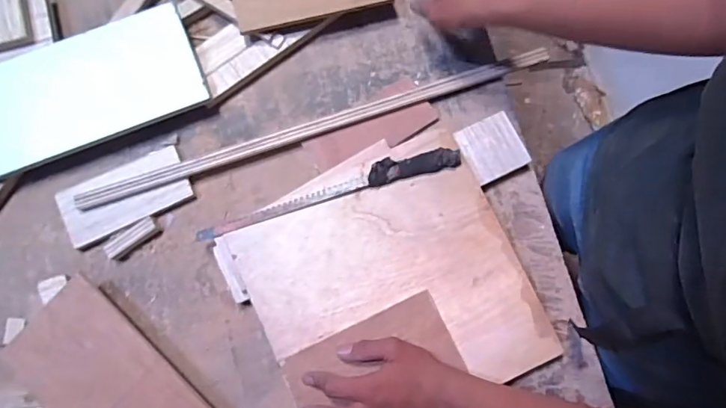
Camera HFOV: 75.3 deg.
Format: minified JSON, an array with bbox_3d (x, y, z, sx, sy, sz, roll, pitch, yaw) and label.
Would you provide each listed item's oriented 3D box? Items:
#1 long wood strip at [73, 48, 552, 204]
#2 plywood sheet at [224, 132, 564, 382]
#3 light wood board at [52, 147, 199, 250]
[{"bbox_3d":[-0.054,-0.095,0.597,0.608,0.020,0.021,-18,79,-4],"label":"long wood strip"},{"bbox_3d":[0.031,0.092,0.549,0.298,0.010,0.295,-26,83,-4],"label":"plywood sheet"},{"bbox_3d":[-0.294,-0.010,0.580,0.155,0.009,0.074,-25,85,-5],"label":"light wood board"}]

